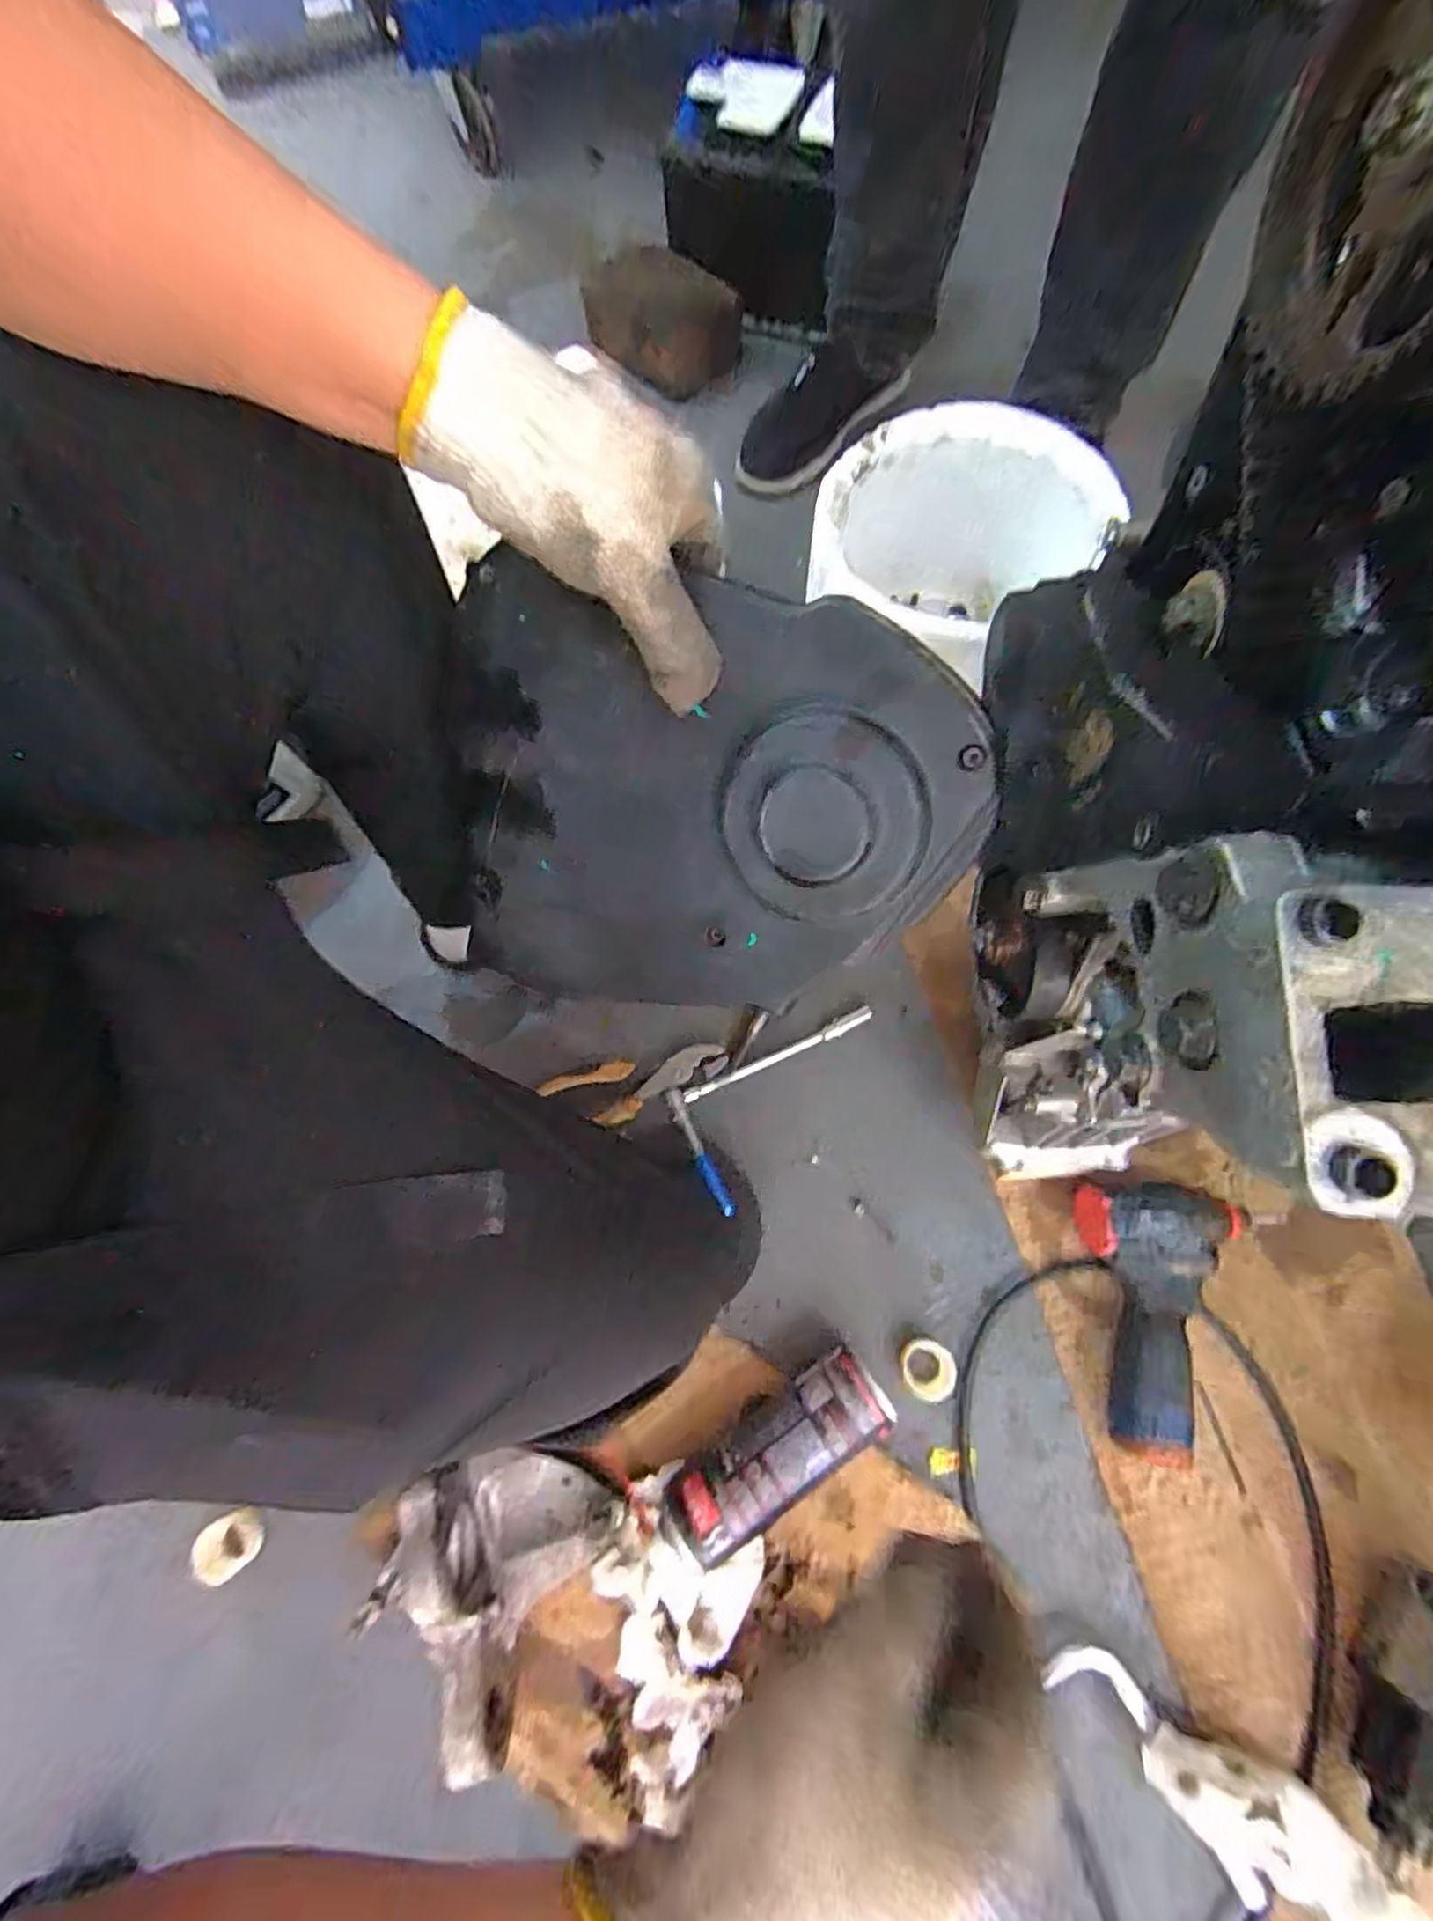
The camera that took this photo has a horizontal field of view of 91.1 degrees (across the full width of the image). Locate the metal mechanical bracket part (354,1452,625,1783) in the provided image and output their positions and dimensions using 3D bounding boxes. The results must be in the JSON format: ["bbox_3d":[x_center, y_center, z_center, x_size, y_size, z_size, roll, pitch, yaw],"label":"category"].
[{"bbox_3d":[-0.172,0.451,0.512,0.145,0.089,0.164,28,75,10],"label":"metal mechanical bracket part"}]

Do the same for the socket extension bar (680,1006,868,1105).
[{"bbox_3d":[0.061,0.090,0.663,0.192,0.019,0.016,-25,73,-6],"label":"socket extension bar"}]

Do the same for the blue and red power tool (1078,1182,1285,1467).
[{"bbox_3d":[0.375,0.283,0.560,0.154,0.052,0.196,-1,72,1],"label":"blue and red power tool"}]

